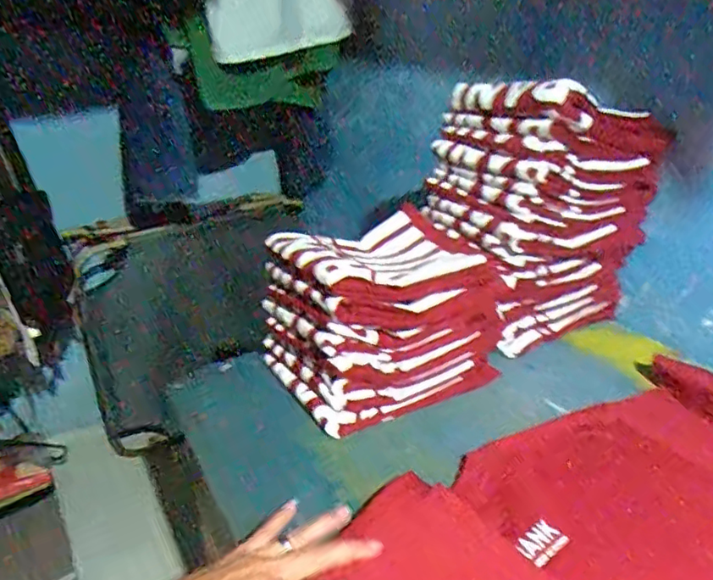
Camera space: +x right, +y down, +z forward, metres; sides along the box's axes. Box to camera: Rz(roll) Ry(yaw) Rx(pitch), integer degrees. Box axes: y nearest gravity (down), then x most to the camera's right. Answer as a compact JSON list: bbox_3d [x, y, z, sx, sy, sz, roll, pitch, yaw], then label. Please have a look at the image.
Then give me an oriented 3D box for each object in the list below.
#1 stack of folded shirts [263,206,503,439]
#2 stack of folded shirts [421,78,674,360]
[{"bbox_3d":[0.035,0.019,0.792,0.282,0.191,0.218,-16,31,-27],"label":"stack of folded shirts"},{"bbox_3d":[0.271,-0.128,0.883,0.283,0.342,0.196,-14,30,-25],"label":"stack of folded shirts"}]

